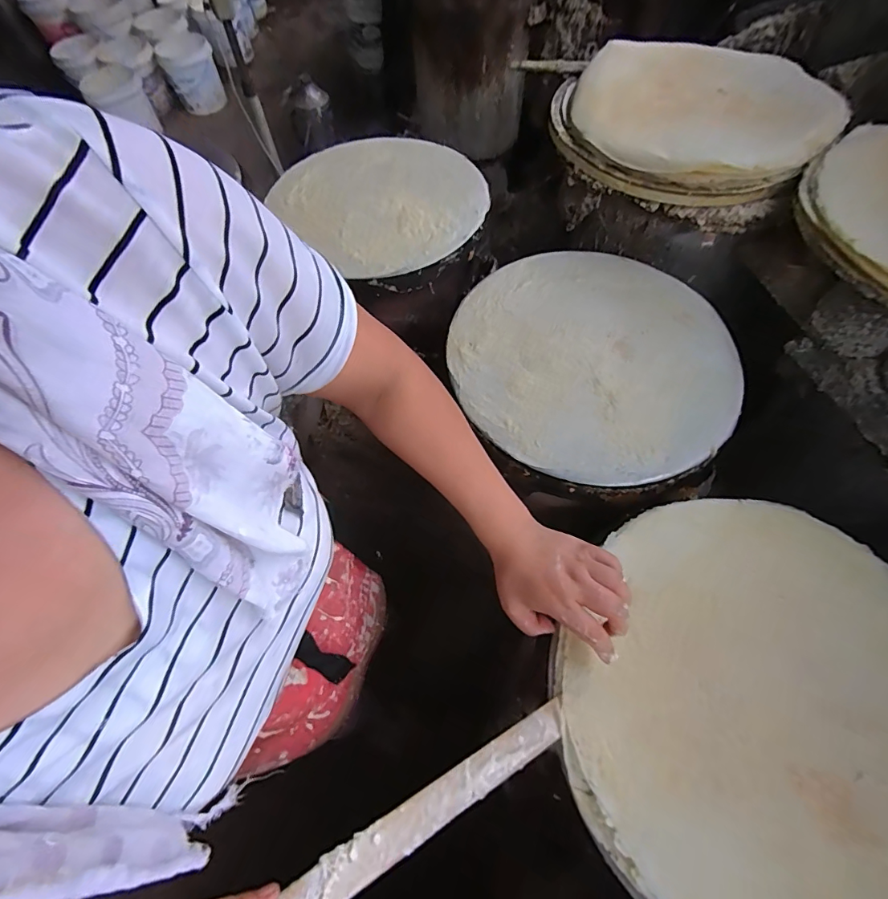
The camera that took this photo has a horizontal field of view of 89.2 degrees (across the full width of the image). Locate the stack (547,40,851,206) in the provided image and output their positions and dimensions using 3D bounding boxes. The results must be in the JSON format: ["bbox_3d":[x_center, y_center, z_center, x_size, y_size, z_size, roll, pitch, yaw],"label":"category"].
[{"bbox_3d":[0.369,-0.510,0.683,0.378,0.048,0.374,-1,62,3],"label":"stack"}]

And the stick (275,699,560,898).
[{"bbox_3d":[-0.075,0.305,0.320,0.405,0.011,0.028,-23,63,-21],"label":"stick"}]

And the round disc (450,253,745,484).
[{"bbox_3d":[0.187,-0.126,0.585,0.348,0.022,0.356,-2,62,2],"label":"round disc"}]

